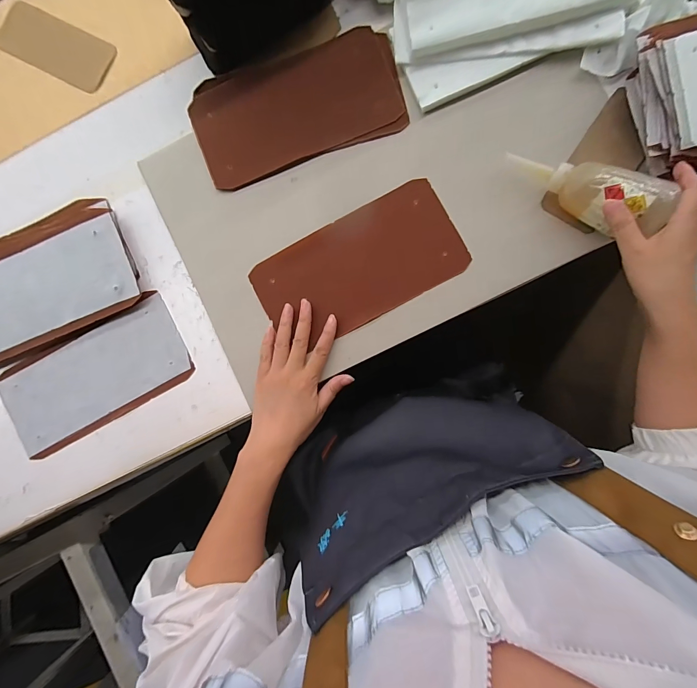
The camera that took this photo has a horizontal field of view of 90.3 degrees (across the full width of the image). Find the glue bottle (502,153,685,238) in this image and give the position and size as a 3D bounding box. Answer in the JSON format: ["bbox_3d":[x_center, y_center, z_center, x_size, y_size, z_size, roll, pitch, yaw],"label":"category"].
[{"bbox_3d":[0.255,-0.168,0.381,0.162,0.044,0.043,31,91,23],"label":"glue bottle"}]

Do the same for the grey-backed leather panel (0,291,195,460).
[{"bbox_3d":[-0.333,0.042,0.454,0.250,0.007,0.123,-29,87,3],"label":"grey-backed leather panel"}]

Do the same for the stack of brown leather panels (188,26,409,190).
[{"bbox_3d":[-0.067,-0.304,0.445,0.260,0.014,0.143,-19,88,4],"label":"stack of brown leather panels"}]

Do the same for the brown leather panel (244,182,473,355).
[{"bbox_3d":[0.011,-0.095,0.429,0.247,0.007,0.128,-27,87,4],"label":"brown leather panel"}]

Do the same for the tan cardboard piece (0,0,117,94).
[{"bbox_3d":[-0.400,-0.404,0.469,0.167,0.006,0.071,27,91,5],"label":"tan cardboard piece"}]

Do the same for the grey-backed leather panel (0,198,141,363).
[{"bbox_3d":[-0.413,-0.081,0.452,0.266,0.025,0.160,-22,87,4],"label":"grey-backed leather panel"}]

